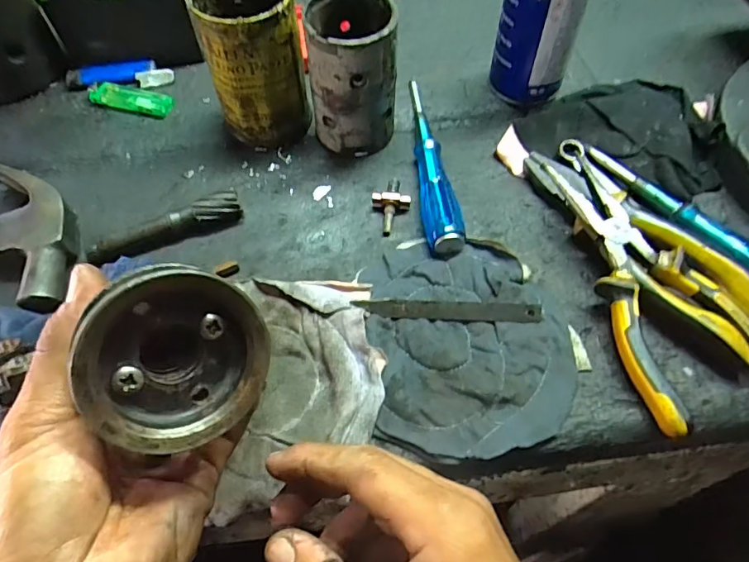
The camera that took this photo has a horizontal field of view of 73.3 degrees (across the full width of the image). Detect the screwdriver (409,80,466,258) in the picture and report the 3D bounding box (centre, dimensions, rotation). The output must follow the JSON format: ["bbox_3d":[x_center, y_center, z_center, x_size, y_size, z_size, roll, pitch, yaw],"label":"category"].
[{"bbox_3d":[0.042,-0.101,0.407,0.026,0.022,0.186,-6,56,-2],"label":"screwdriver"}]

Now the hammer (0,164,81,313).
[{"bbox_3d":[-0.390,-0.022,0.372,0.334,0.041,0.115,-4,56,-1],"label":"hammer"}]

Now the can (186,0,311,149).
[{"bbox_3d":[-0.094,-0.171,0.401,0.076,0.117,0.077,-1,56,1],"label":"can"}]

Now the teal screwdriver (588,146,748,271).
[{"bbox_3d":[0.225,-0.044,0.353,0.021,0.024,0.182,-25,59,-14],"label":"teal screwdriver"}]

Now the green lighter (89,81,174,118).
[{"bbox_3d":[-0.219,-0.165,0.456,0.072,0.012,0.026,13,58,10],"label":"green lighter"}]

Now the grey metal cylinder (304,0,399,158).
[{"bbox_3d":[-0.018,-0.157,0.395,0.068,0.109,0.073,-4,56,-1],"label":"grey metal cylinder"}]

